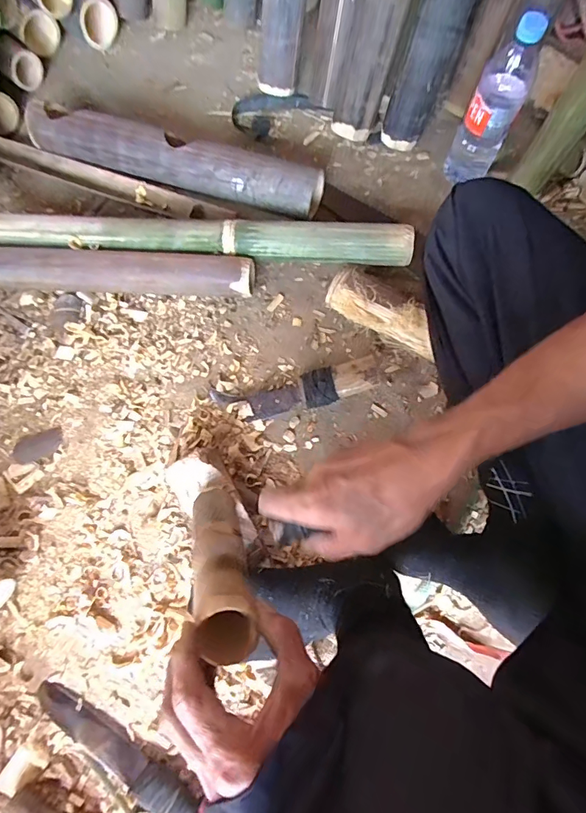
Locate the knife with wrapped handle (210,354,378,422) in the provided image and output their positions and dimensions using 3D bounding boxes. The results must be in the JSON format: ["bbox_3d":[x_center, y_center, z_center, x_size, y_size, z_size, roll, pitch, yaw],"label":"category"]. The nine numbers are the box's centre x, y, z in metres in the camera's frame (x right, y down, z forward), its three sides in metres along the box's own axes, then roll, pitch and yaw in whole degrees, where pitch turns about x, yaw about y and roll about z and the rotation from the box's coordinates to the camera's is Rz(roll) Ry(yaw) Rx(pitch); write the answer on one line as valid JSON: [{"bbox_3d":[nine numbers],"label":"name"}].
[{"bbox_3d":[0.002,-0.023,0.603,0.236,0.039,0.058,-10,72,-2],"label":"knife with wrapped handle"}]

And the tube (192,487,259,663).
[{"bbox_3d":[-0.069,0.141,0.415,0.045,0.237,0.055,-23,108,-6],"label":"tube"}]

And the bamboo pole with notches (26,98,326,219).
[{"bbox_3d":[-0.194,-0.398,0.693,0.489,0.075,0.069,18,74,7],"label":"bamboo pole with notches"}]

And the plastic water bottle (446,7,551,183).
[{"bbox_3d":[0.289,-0.429,0.627,0.073,0.236,0.064,23,74,8],"label":"plastic water bottle"}]

